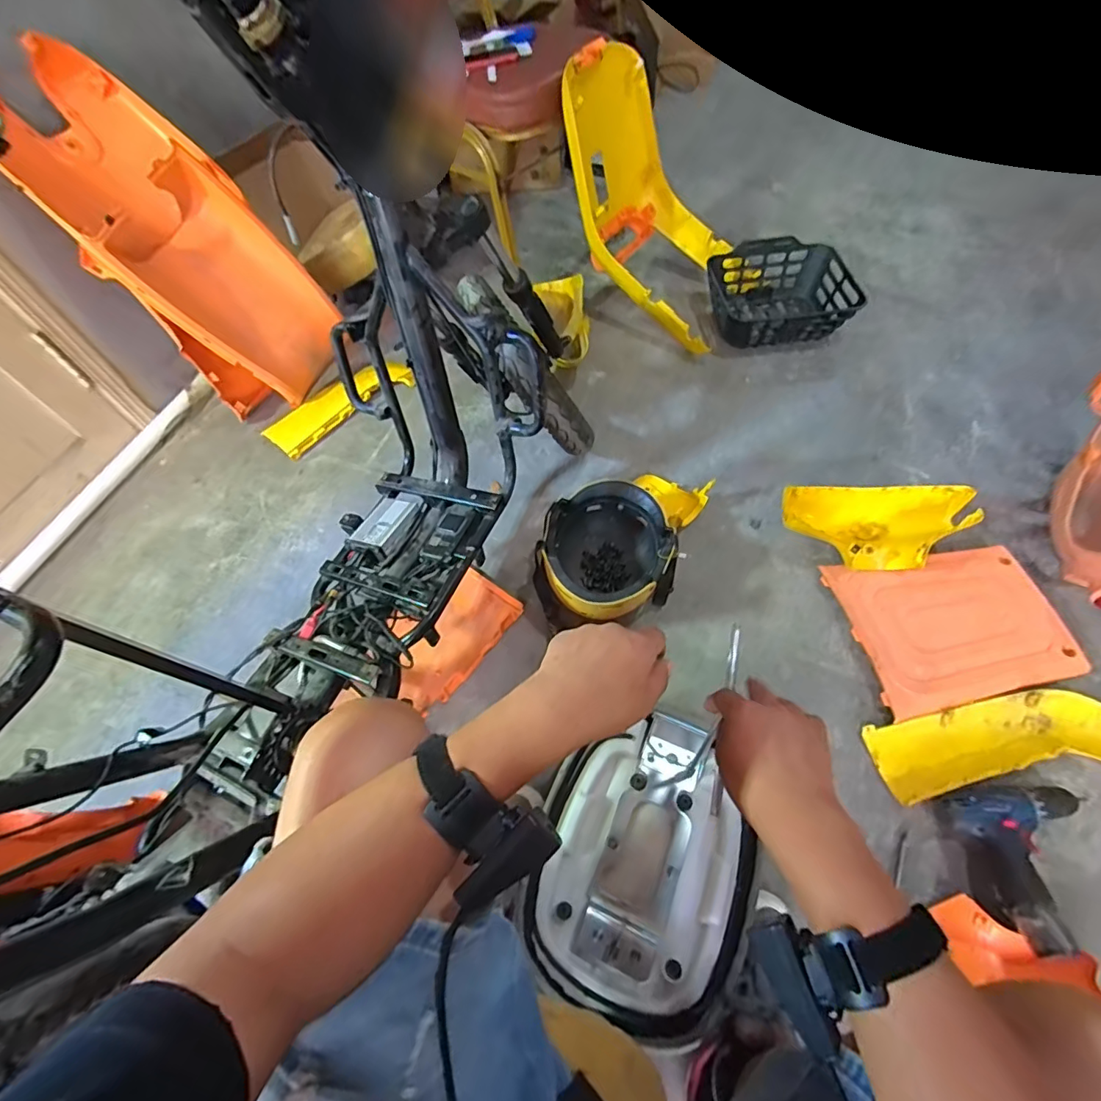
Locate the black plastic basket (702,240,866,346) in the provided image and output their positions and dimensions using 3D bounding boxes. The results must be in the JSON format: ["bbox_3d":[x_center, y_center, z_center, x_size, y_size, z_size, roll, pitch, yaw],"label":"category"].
[{"bbox_3d":[0.561,-0.628,1.256,0.323,0.121,0.268,-3,60,2],"label":"black plastic basket"}]

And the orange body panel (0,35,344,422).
[{"bbox_3d":[-0.728,-0.592,1.018,0.220,0.639,0.306,15,63,38],"label":"orange body panel"}]

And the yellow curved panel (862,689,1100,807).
[{"bbox_3d":[0.691,0.290,0.773,0.397,0.034,0.128,-7,60,0],"label":"yellow curved panel"}]

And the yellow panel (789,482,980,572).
[{"bbox_3d":[0.577,-0.035,0.928,0.312,0.107,0.159,2,61,5],"label":"yellow panel"}]

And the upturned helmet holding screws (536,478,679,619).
[{"bbox_3d":[0.096,0.001,0.875,0.221,0.126,0.236,-2,59,3],"label":"upturned helmet holding screws"}]

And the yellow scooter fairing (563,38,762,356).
[{"bbox_3d":[0.263,-0.807,1.167,0.451,0.414,0.325,34,67,22],"label":"yellow scooter fairing"}]

